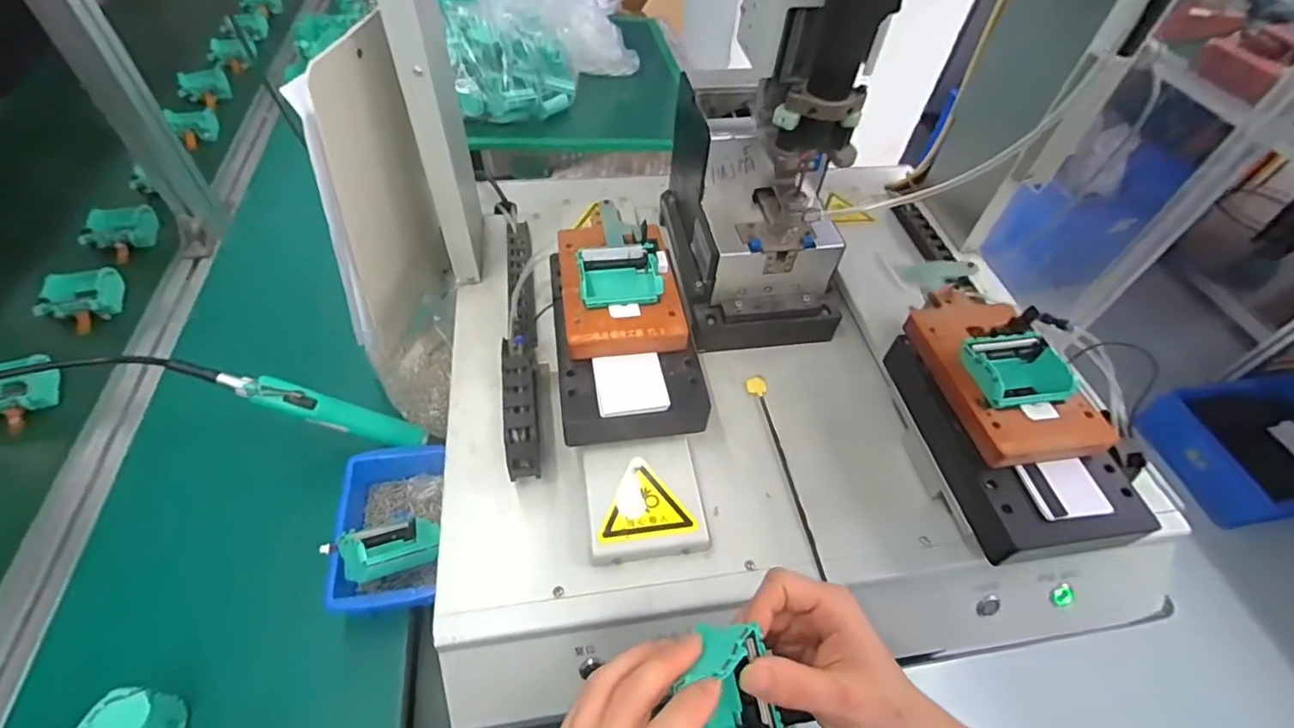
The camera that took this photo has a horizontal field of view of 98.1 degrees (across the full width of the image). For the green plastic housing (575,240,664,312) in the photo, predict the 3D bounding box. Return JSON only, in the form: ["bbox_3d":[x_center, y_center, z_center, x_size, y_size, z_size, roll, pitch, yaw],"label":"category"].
[{"bbox_3d":[-0.024,-0.076,0.497,0.072,0.030,0.067,-6,52,-10],"label":"green plastic housing"}]

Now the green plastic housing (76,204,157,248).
[{"bbox_3d":[-0.727,-0.191,0.778,0.075,0.033,0.072,-6,52,-9],"label":"green plastic housing"}]

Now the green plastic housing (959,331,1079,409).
[{"bbox_3d":[0.293,0.012,0.457,0.069,0.048,0.061,-7,52,-10],"label":"green plastic housing"}]

